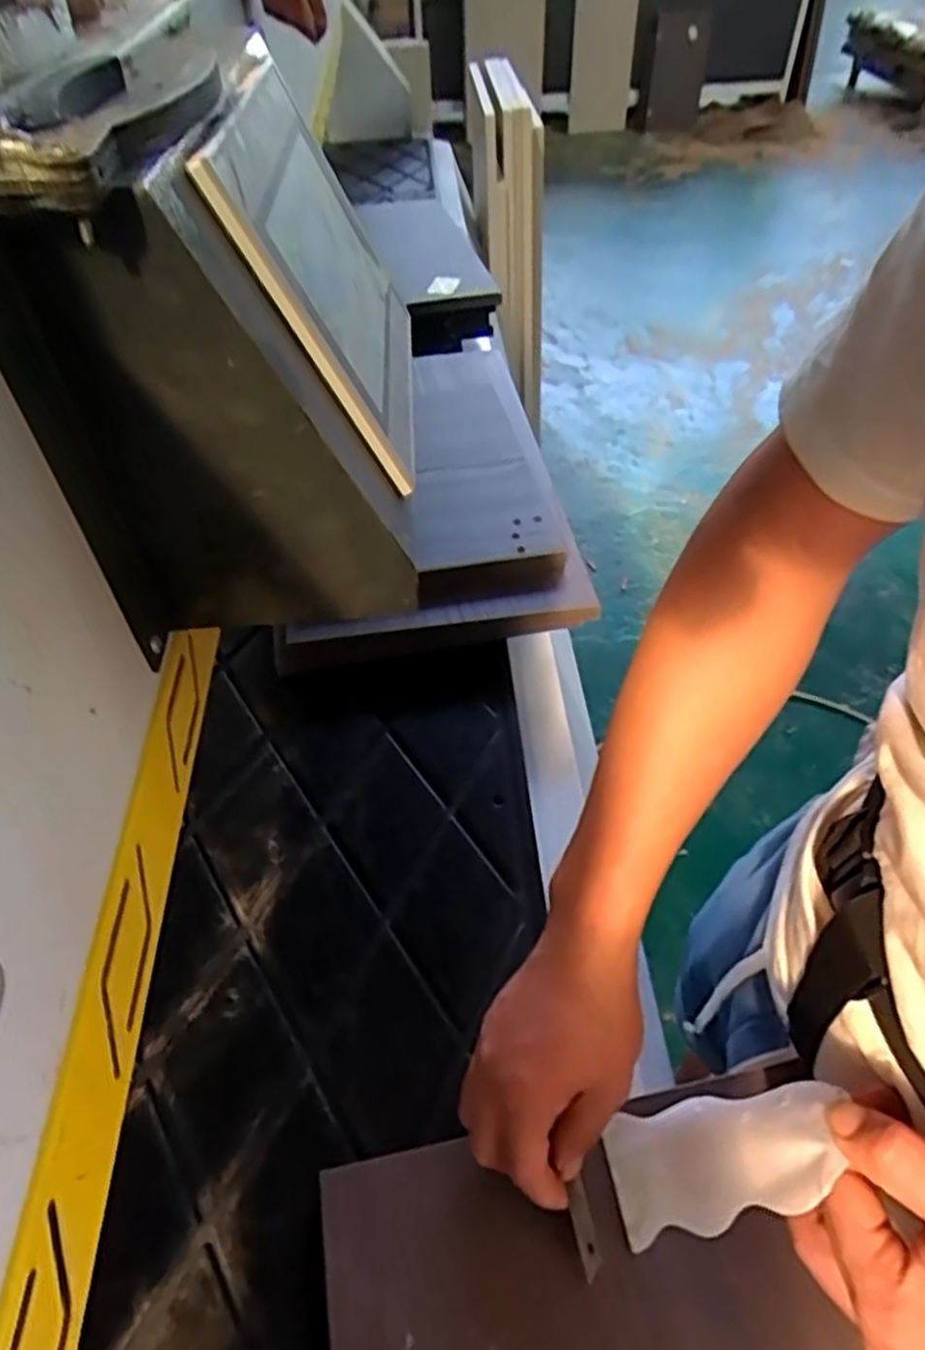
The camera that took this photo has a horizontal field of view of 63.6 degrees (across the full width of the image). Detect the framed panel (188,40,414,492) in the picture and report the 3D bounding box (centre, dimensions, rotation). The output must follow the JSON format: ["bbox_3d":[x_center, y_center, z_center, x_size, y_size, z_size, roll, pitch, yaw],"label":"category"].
[{"bbox_3d":[-0.064,-0.203,0.364,0.008,0.146,0.204,-21,46,17],"label":"framed panel"}]

